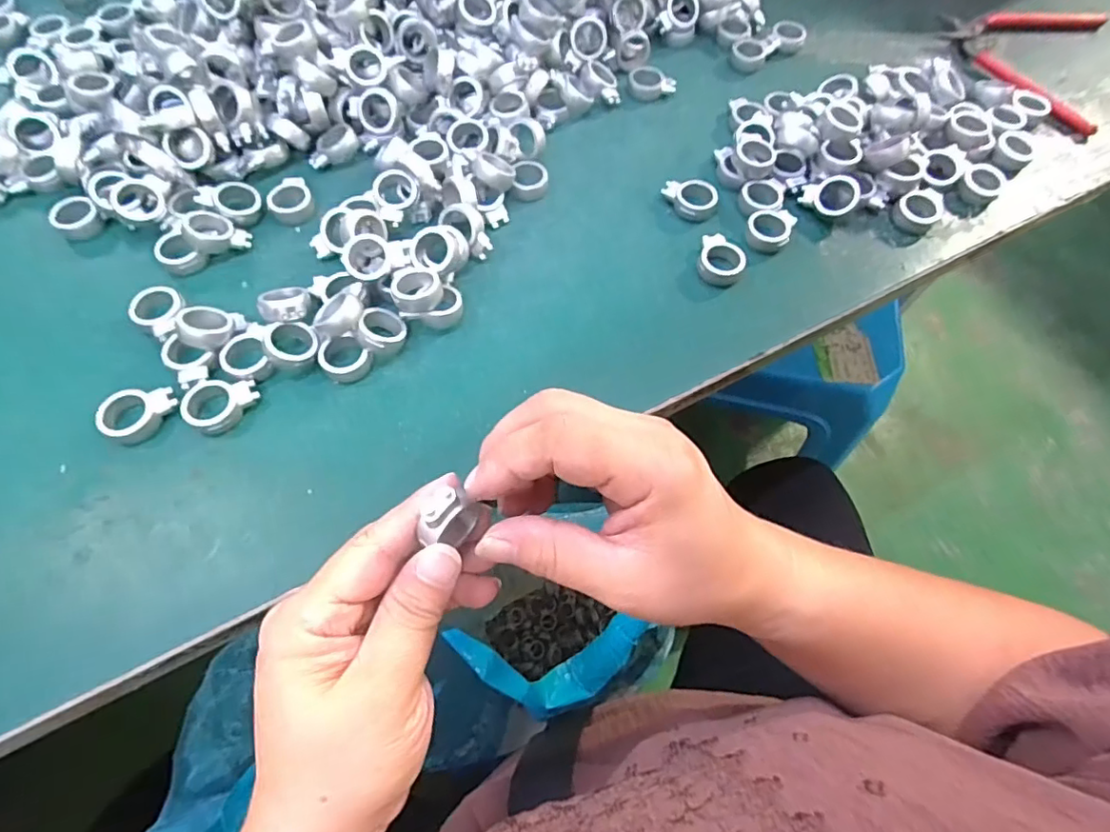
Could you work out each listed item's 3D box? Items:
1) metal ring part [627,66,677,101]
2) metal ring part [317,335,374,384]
[{"bbox_3d":[0.069,-0.235,0.400,0.033,0.012,0.022,14,64,5],"label":"metal ring part"},{"bbox_3d":[-0.110,-0.031,0.292,0.025,0.013,0.022,36,68,15],"label":"metal ring part"}]

